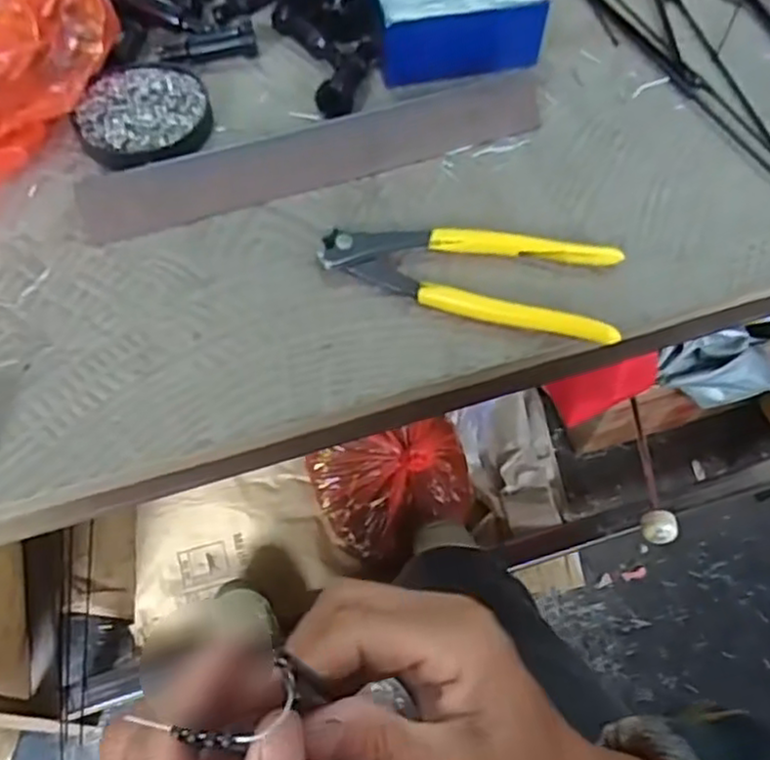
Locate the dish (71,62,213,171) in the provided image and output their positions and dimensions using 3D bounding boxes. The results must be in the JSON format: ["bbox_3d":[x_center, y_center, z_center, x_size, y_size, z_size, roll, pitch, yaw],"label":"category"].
[{"bbox_3d":[-0.153,-0.170,0.444,0.080,0.014,0.082,0,61,0],"label":"dish"}]

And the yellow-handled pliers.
[{"bbox_3d":[0.047,-0.063,0.387,0.159,0.016,0.059,13,62,8],"label":"yellow-handled pliers"}]

